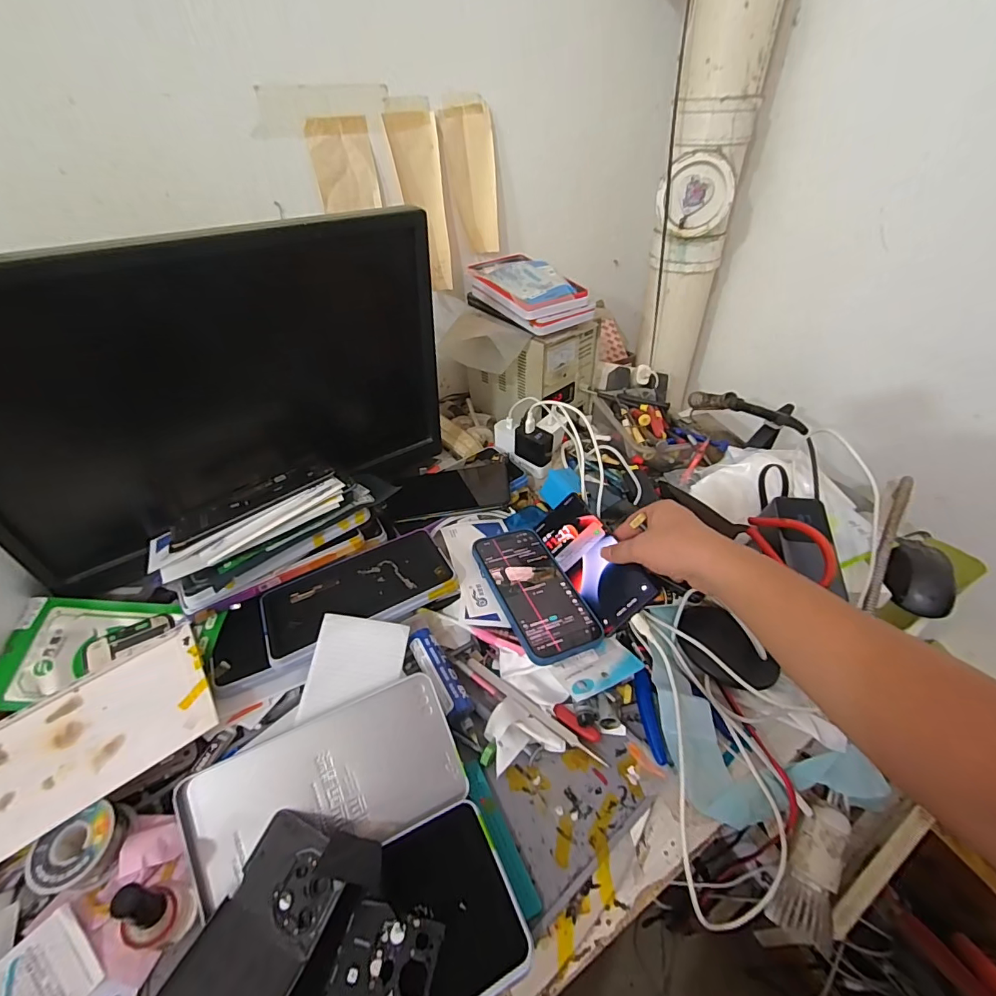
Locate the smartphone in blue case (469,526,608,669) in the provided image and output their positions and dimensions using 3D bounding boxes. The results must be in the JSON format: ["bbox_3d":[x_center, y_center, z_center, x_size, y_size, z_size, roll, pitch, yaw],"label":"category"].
[{"bbox_3d":[0.037,0.094,0.485,0.081,0.007,0.163,-13,44,-21],"label":"smartphone in blue case"}]

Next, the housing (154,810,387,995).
[{"bbox_3d":[-0.154,0.285,0.279,0.083,0.016,0.167,19,47,23],"label":"housing"}]

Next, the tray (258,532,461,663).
[{"bbox_3d":[-0.144,0.093,0.478,0.184,0.019,0.107,-23,39,-19],"label":"tray"}]

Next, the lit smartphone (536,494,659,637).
[{"bbox_3d":[0.100,0.063,0.500,0.064,0.008,0.159,-44,45,11],"label":"lit smartphone"}]

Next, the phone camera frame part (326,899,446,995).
[{"bbox_3d":[-0.070,0.289,0.291,0.063,0.007,0.052,6,41,9],"label":"phone camera frame part"}]

